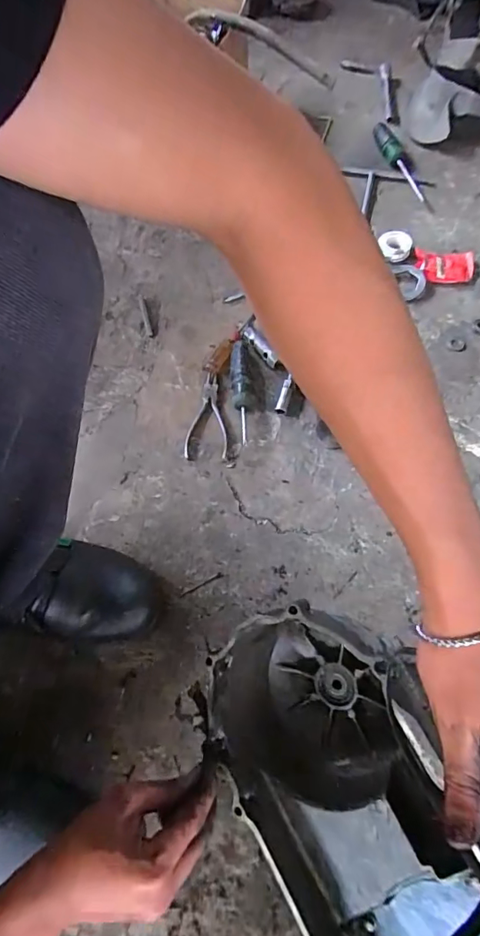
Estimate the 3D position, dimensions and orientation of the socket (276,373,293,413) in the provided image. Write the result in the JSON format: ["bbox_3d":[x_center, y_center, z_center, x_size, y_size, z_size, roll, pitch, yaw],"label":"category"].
[{"bbox_3d":[0.059,-0.094,0.610,0.014,0.012,0.048,16,85,10],"label":"socket"}]

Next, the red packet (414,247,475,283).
[{"bbox_3d":[0.310,-0.306,0.702,0.088,0.024,0.045,3,64,4],"label":"red packet"}]

